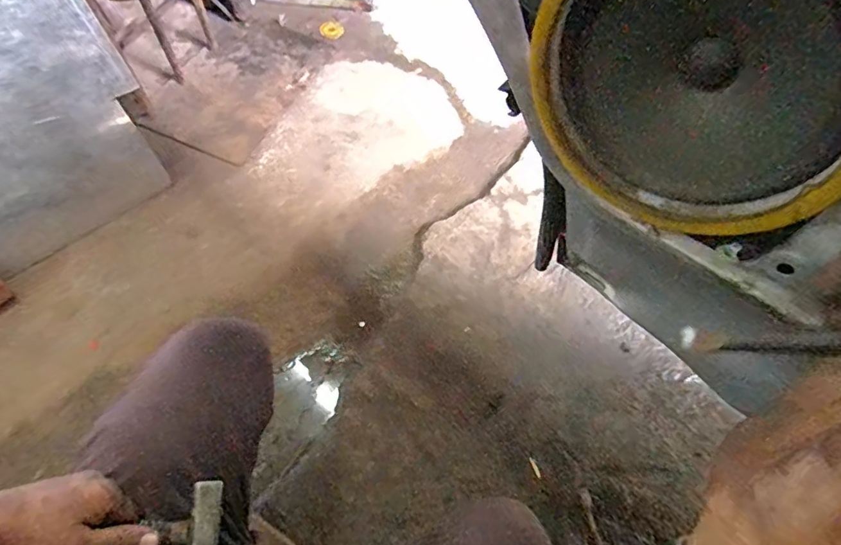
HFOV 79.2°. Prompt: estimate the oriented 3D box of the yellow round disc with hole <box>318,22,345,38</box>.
[{"bbox_3d":[-0.239,-0.654,1.371,0.064,0.012,0.056,-17,64,-10],"label":"yellow round disc with hole"}]

